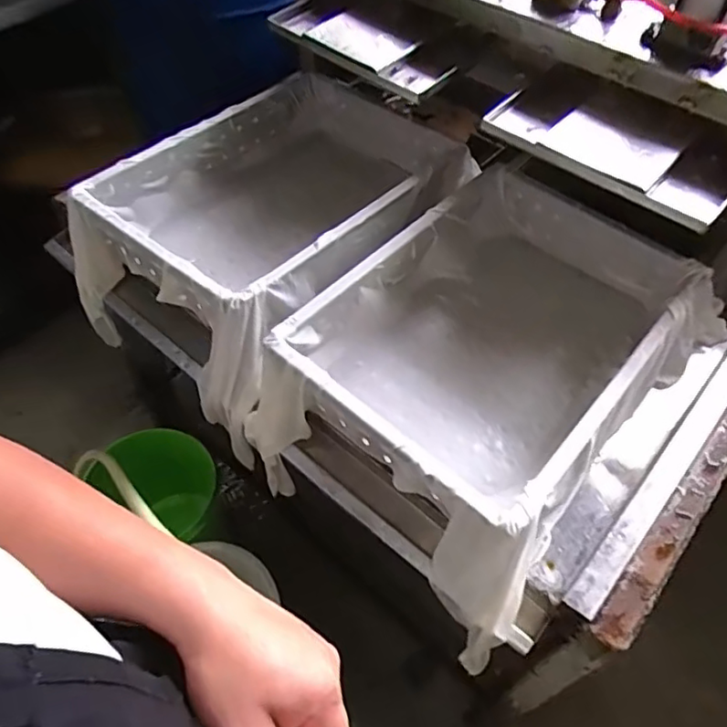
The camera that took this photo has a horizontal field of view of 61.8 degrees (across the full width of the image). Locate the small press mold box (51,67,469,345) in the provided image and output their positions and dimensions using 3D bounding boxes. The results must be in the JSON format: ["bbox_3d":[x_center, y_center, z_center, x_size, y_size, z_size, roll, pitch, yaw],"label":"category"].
[{"bbox_3d":[-0.132,-0.239,1.015,0.423,0.226,0.585,33,60,23],"label":"small press mold box"}]

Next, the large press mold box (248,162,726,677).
[{"bbox_3d":[0.184,-0.017,0.816,0.408,0.167,0.588,36,62,24],"label":"large press mold box"}]

